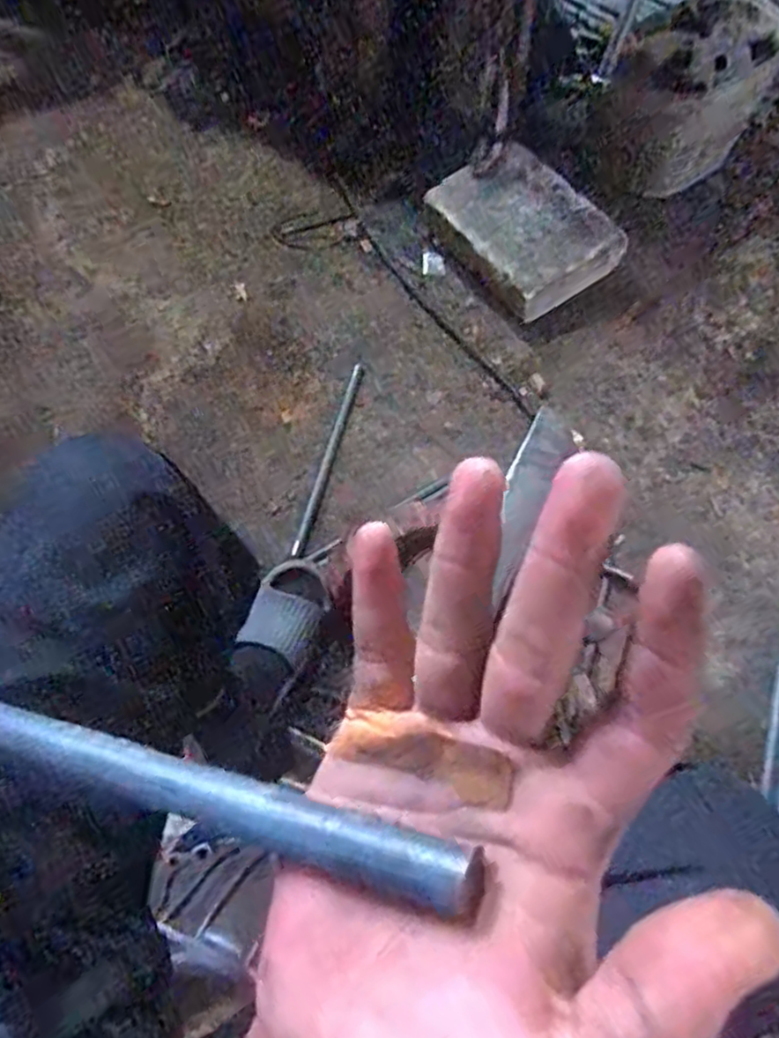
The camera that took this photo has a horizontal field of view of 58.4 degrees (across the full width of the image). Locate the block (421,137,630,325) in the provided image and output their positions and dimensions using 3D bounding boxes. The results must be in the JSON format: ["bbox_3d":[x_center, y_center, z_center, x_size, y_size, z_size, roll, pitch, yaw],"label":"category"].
[{"bbox_3d":[0.218,-0.473,1.151,0.220,0.098,0.280,-26,67,-9],"label":"block"}]

